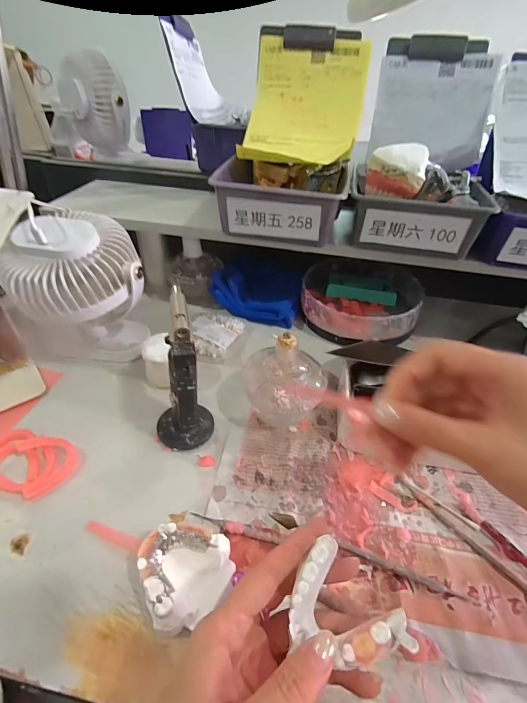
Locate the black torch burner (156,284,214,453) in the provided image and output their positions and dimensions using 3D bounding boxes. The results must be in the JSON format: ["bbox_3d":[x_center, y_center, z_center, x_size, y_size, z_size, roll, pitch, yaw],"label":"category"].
[{"bbox_3d":[-0.086,0.028,0.332,0.054,0.149,0.069,-15,45,-18],"label":"black torch burner"}]

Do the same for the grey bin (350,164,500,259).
[{"bbox_3d":[0.186,-0.165,0.417,0.150,0.061,0.120,13,44,12],"label":"grey bin"}]

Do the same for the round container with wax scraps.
[{"bbox_3d":[0.153,-0.085,0.541,0.177,0.049,0.193,1,43,-1],"label":"round container with wax scraps"}]

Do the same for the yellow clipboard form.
[{"bbox_3d":[0.055,-0.328,0.450,0.151,0.145,0.171,9,43,7],"label":"yellow clipboard form"}]

